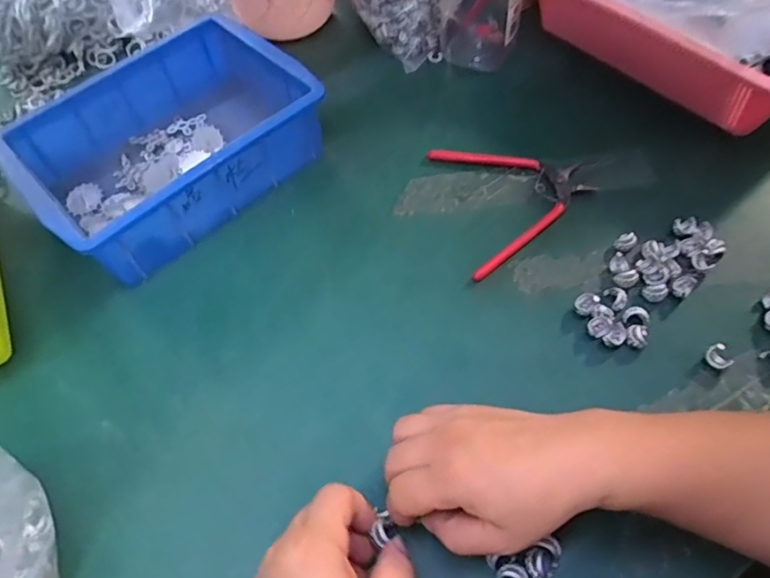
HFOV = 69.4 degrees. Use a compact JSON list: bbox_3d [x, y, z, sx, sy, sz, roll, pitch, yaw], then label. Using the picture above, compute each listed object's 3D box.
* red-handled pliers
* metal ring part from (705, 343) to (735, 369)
[{"bbox_3d":[0.118,-0.080,0.482,0.125,0.020,0.138,-11,58,-3],"label":"red-handled pliers"},{"bbox_3d":[0.241,0.048,0.398,0.014,0.011,0.018,-37,63,-20],"label":"metal ring part"}]

